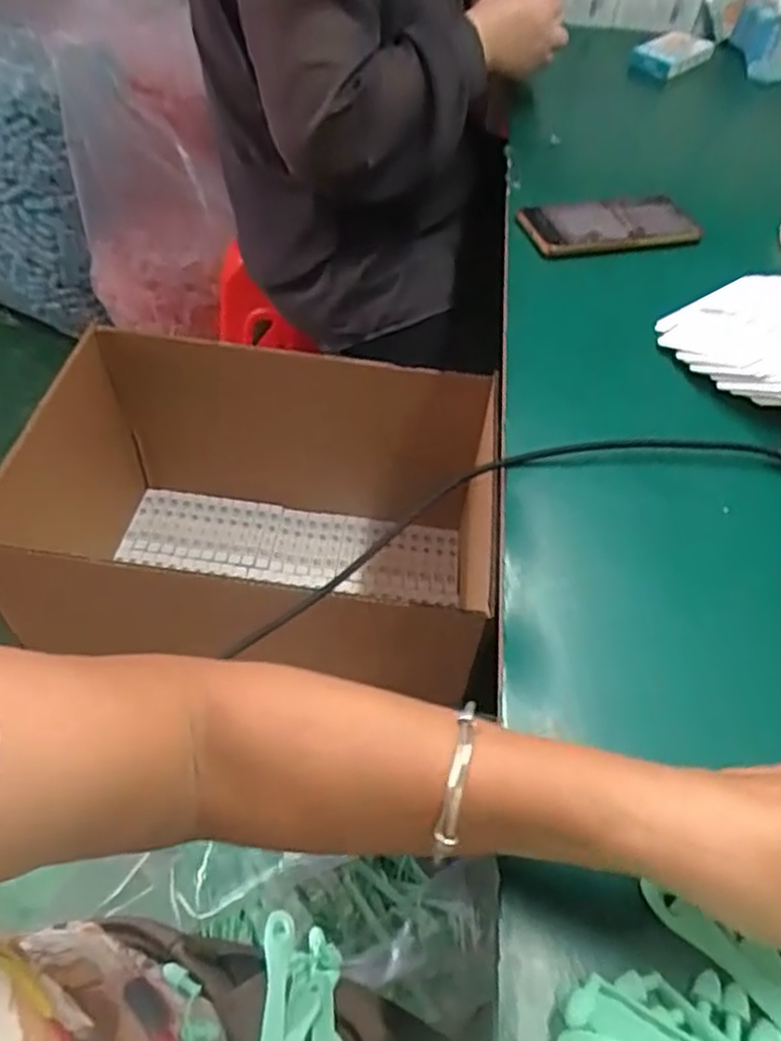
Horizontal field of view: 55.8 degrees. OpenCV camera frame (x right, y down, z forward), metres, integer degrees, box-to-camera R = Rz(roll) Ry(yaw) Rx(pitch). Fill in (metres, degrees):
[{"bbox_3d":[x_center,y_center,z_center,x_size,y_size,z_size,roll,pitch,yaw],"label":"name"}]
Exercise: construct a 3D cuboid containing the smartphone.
[{"bbox_3d":[0.199,-0.269,0.670,0.161,0.015,0.066,-10,53,-13],"label":"smartphone"}]

